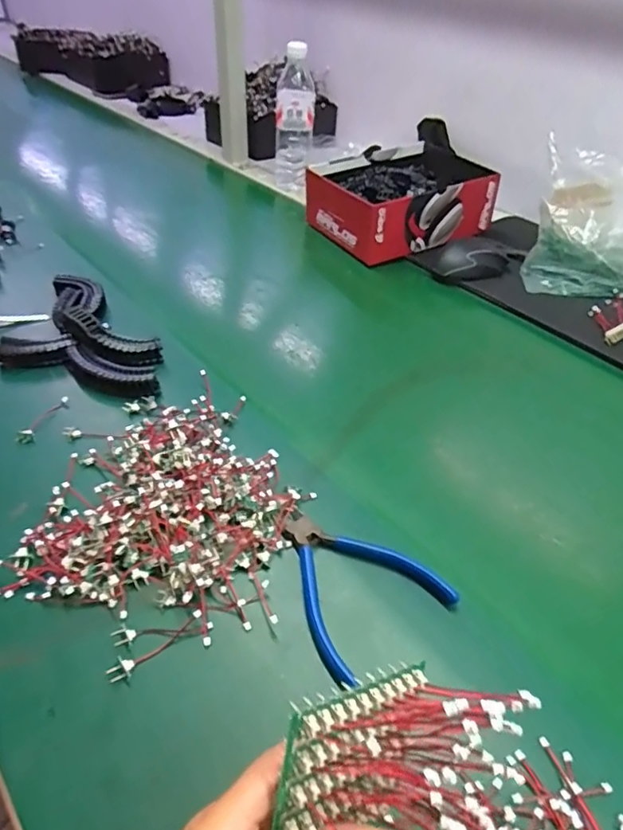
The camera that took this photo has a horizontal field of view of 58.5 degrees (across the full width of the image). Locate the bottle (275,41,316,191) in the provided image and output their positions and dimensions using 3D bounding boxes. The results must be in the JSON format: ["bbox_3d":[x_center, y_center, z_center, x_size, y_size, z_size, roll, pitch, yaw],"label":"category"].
[{"bbox_3d":[-0.030,-0.513,0.972,0.066,0.210,0.060,-1,41,-4],"label":"bottle"}]

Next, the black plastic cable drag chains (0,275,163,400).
[{"bbox_3d":[-0.231,-0.093,0.606,0.209,0.039,0.154,15,42,13],"label":"black plastic cable drag chains"}]

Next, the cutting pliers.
[{"bbox_3d":[0.025,0.113,0.405,0.095,0.019,0.128,-26,49,-29],"label":"cutting pliers"}]

